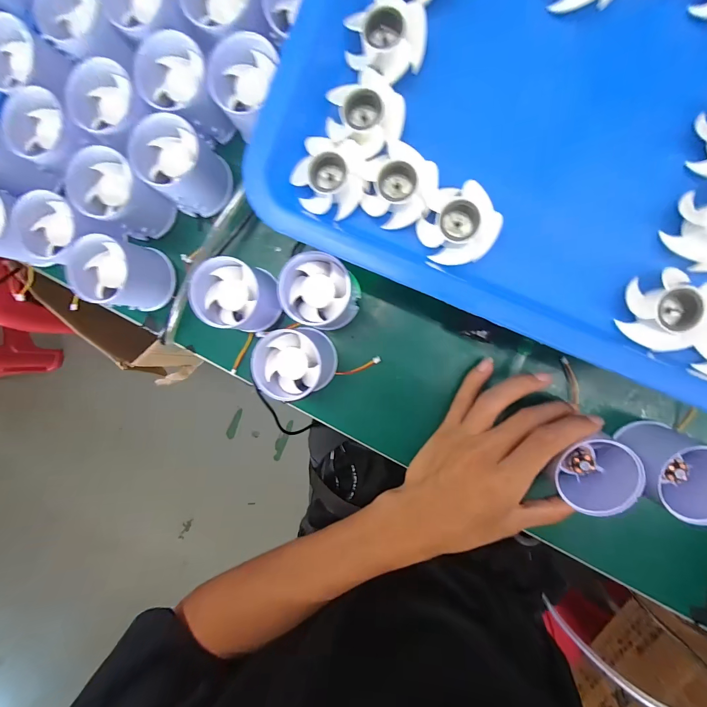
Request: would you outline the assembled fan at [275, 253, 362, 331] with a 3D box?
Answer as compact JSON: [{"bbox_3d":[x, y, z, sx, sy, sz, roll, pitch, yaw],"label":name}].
[{"bbox_3d":[-0.024,-0.047,0.253,0.053,0.049,0.051,0,94,6],"label":"assembled fan"}]

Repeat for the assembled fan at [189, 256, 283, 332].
[{"bbox_3d":[-0.087,-0.044,0.259,0.061,0.041,0.053,8,94,5],"label":"assembled fan"}]

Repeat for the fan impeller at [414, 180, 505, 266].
[{"bbox_3d":[0.061,-0.073,0.191,0.040,0.015,0.040,-27,91,7],"label":"fan impeller"}]

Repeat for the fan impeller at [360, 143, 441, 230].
[{"bbox_3d":[0.026,-0.099,0.194,0.044,0.015,0.040,0,94,6],"label":"fan impeller"}]

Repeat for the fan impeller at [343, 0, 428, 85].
[{"bbox_3d":[0.019,-0.181,0.190,0.044,0.021,0.042,-1,94,6],"label":"fan impeller"}]

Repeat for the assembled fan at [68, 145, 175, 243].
[{"bbox_3d":[-0.186,-0.128,0.266,0.052,0.051,0.048,0,94,6],"label":"assembled fan"}]

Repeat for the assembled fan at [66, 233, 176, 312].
[{"bbox_3d":[-0.189,-0.065,0.276,0.048,0.057,0.052,0,94,6],"label":"assembled fan"}]

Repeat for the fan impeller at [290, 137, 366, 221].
[{"bbox_3d":[-0.014,-0.106,0.198,0.039,0.015,0.041,8,94,5],"label":"fan impeller"}]

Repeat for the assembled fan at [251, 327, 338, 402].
[{"bbox_3d":[-0.044,0.007,0.260,0.053,0.046,0.053,-5,93,6],"label":"assembled fan"}]

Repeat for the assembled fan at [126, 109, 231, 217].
[{"bbox_3d":[-0.135,-0.146,0.257,0.053,0.044,0.057,-45,88,7],"label":"assembled fan"}]

